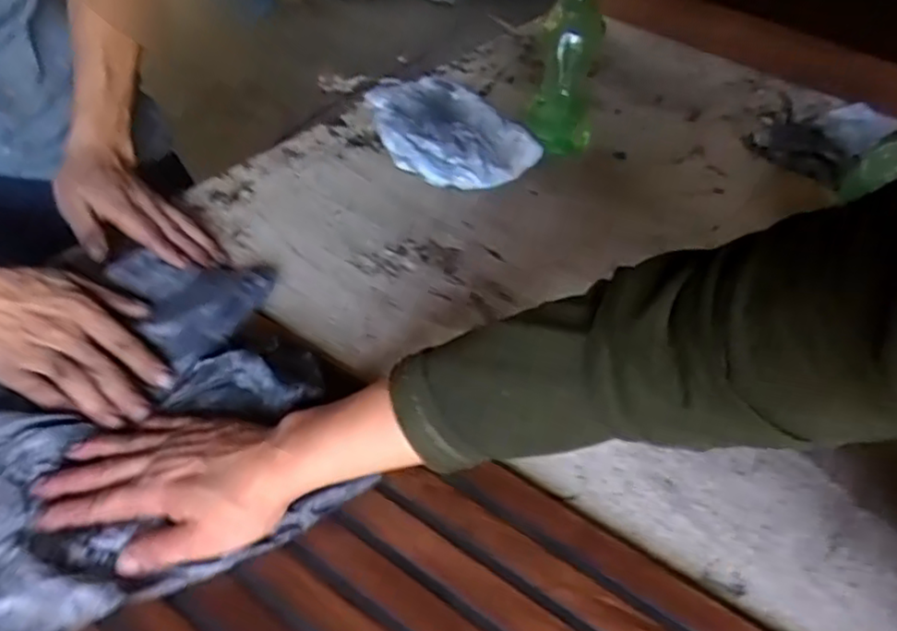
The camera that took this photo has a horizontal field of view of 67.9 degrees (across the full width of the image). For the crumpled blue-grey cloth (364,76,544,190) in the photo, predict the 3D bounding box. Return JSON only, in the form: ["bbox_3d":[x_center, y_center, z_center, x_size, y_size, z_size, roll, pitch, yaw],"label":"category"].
[{"bbox_3d":[-0.006,-0.206,0.743,0.135,0.029,0.210,-23,50,-21],"label":"crumpled blue-grey cloth"}]

